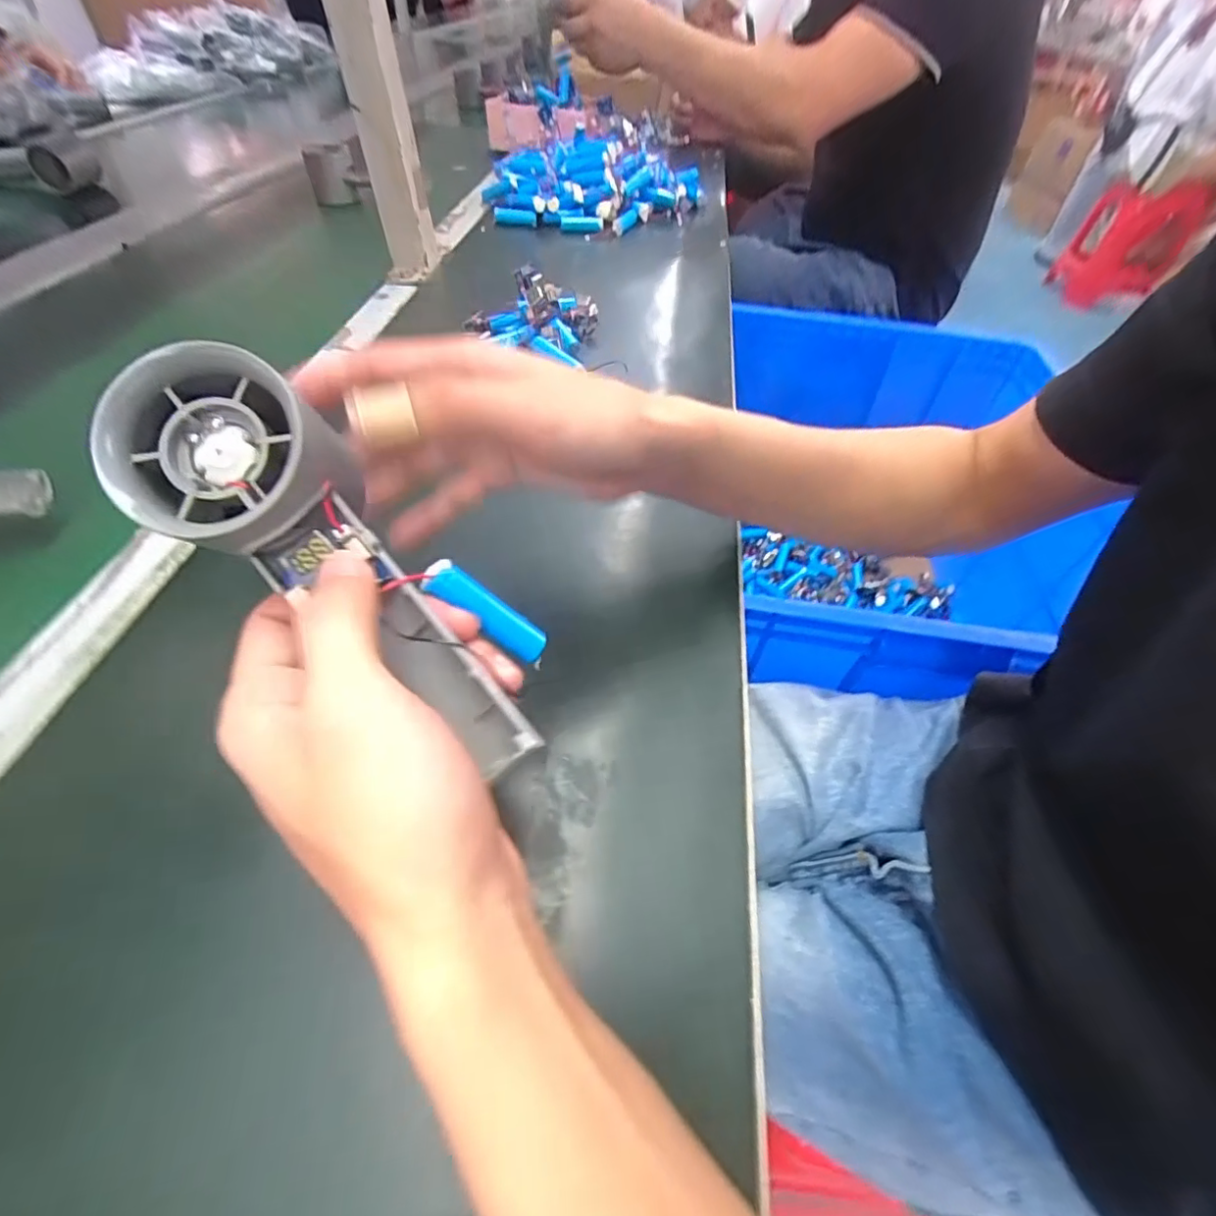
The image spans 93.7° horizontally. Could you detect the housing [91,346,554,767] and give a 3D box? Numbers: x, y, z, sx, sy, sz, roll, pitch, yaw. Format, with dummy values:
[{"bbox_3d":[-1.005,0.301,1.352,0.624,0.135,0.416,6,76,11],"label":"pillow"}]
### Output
[{"bbox_3d":[-0.084,-0.010,0.177,0.157,0.032,0.048,49,55,-11],"label":"housing"}]

